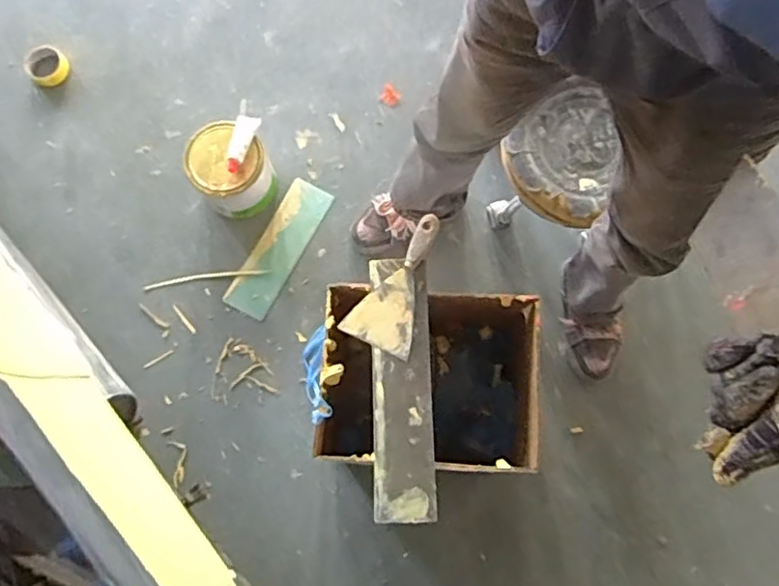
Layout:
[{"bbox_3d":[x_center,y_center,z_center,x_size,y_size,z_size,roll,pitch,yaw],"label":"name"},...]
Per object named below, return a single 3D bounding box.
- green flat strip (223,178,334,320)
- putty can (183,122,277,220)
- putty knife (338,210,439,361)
[{"bbox_3d":[-0.236,-0.099,1.387,0.104,0.007,0.312,26,79,6],"label":"green flat strip"},{"bbox_3d":[-0.336,-0.260,1.356,0.155,0.143,0.164,0,77,1],"label":"putty can"},{"bbox_3d":[0.021,-0.019,0.986,0.106,0.034,0.214,26,79,6],"label":"putty knife"}]

